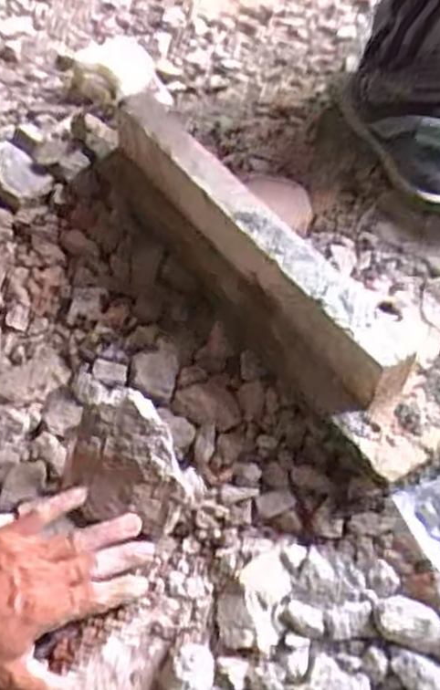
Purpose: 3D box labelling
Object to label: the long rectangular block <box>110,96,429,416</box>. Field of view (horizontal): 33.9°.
[{"bbox_3d":[0.016,-0.085,0.626,0.063,0.101,0.375,-31,60,-17],"label":"long rectangular block"}]

